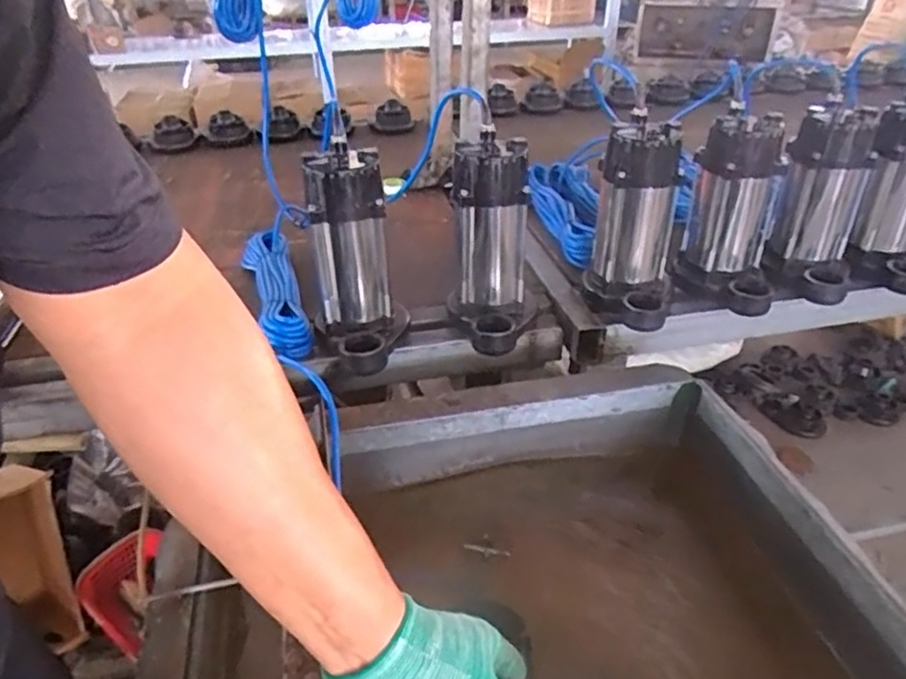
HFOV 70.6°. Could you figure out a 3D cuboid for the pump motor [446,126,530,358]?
[{"bbox_3d":[0.044,-0.112,0.796,0.099,0.239,0.151,0,33,1],"label":"pump motor"}]

